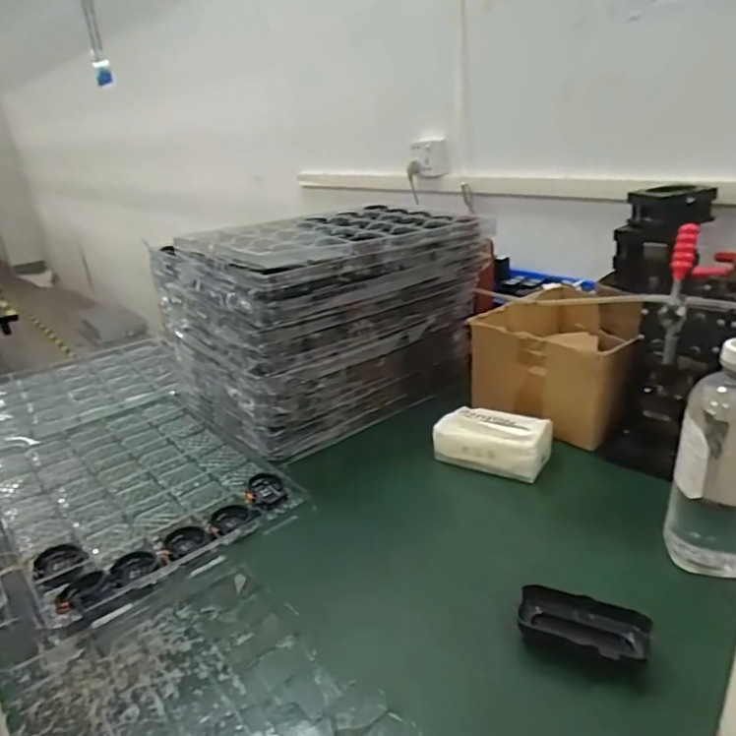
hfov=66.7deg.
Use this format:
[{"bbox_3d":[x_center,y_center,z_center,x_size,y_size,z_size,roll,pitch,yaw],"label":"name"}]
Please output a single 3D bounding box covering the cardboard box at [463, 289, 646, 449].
[{"bbox_3d":[0.299,-0.019,0.896,0.226,0.136,0.282,8,25,28],"label":"cardboard box"}]

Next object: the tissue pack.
[{"bbox_3d":[0.171,0.104,0.766,0.144,0.065,0.081,7,25,26],"label":"tissue pack"}]

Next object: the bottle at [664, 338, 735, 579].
[{"bbox_3d":[0.340,0.089,0.533,0.082,0.230,0.066,10,26,33],"label":"bottle"}]

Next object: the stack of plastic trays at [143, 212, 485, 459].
[{"bbox_3d":[-0.060,-0.088,0.945,0.455,0.287,0.288,-20,27,-33],"label":"stack of plastic trays"}]

